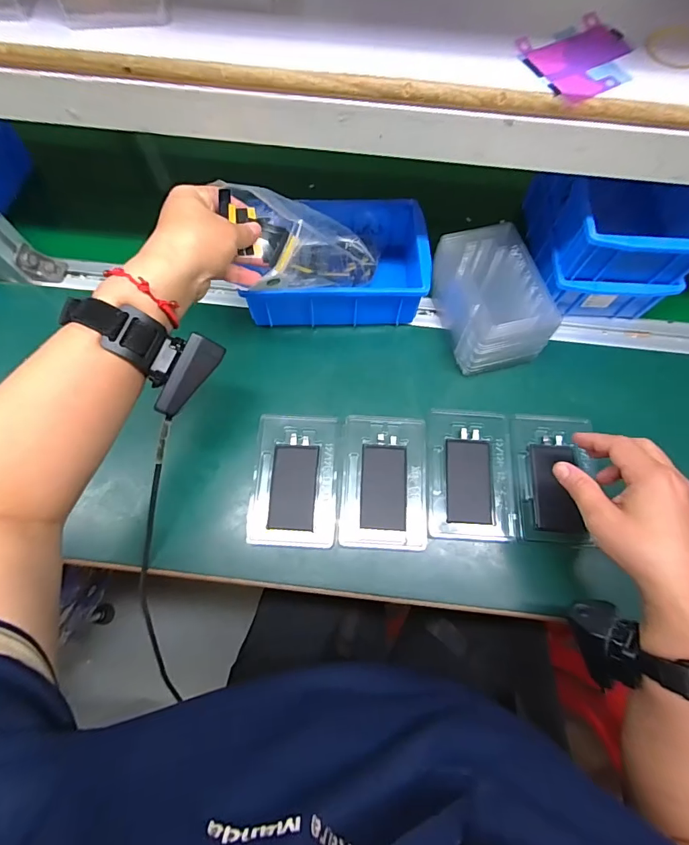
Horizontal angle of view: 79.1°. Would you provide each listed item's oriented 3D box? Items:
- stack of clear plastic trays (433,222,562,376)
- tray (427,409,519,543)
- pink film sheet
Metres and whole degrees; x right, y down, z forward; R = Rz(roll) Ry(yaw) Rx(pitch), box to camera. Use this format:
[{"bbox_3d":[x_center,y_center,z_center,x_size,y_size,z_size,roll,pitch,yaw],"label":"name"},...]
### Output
[{"bbox_3d":[0.159,-0.133,0.461,0.091,0.089,0.139,-11,71,-5],"label":"stack of clear plastic trays"},{"bbox_3d":[0.128,0.050,0.424,0.086,0.014,0.129,3,70,0],"label":"tray"},{"bbox_3d":[0.173,-0.264,0.302,0.085,0.006,0.069,-26,72,-11],"label":"pink film sheet"}]

